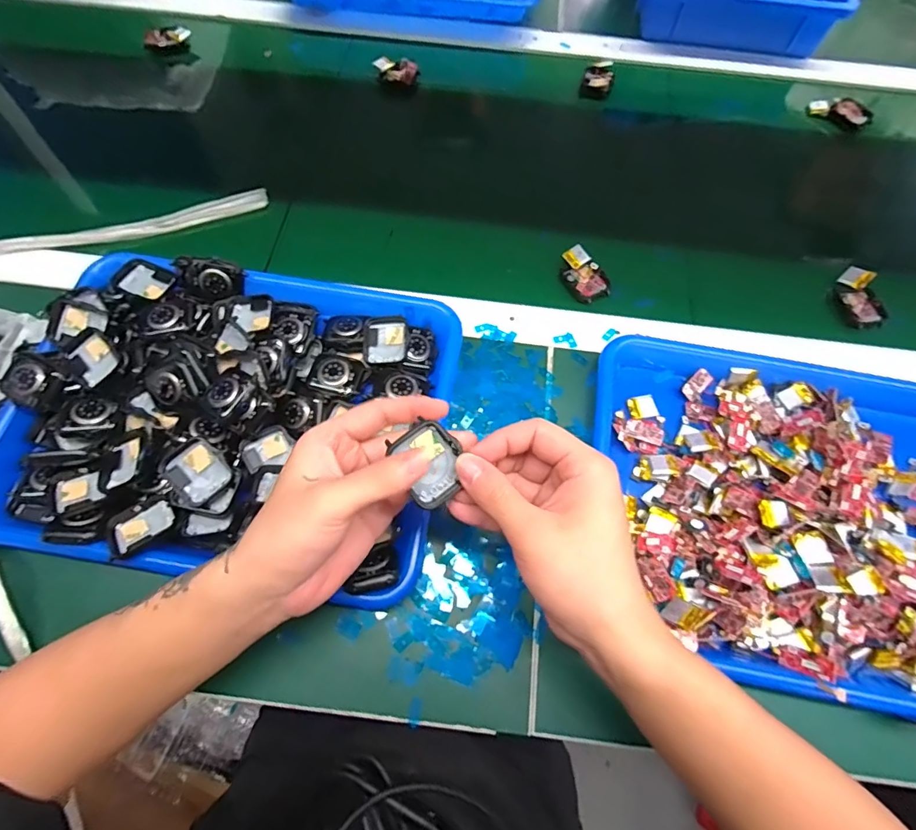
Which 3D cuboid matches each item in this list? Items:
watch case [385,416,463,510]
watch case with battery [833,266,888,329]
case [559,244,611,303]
[{"bbox_3d":[-0.015,0.028,0.267,0.035,0.012,0.046,-33,100,-21],"label":"watch case"},{"bbox_3d":[0.389,-0.115,0.449,0.035,0.022,0.061,-13,68,-6],"label":"watch case with battery"},{"bbox_3d":[0.121,-0.135,0.453,0.038,0.016,0.055,-30,71,-13],"label":"case"}]

